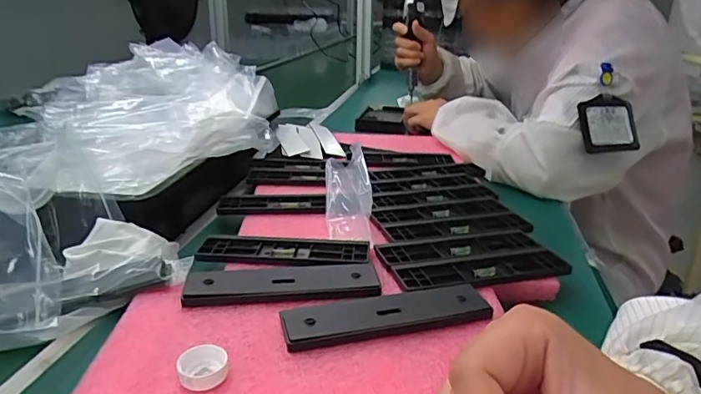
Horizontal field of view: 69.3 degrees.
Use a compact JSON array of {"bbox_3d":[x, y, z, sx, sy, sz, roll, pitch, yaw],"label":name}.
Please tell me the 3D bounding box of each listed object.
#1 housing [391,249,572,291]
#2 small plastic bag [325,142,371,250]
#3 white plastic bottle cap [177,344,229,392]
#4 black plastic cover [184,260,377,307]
[{"bbox_3d":[0.118,0.064,0.453,0.157,0.007,0.042,-5,22,-12],"label":"housing"},{"bbox_3d":[-0.004,-0.012,0.581,0.048,0.049,0.192,-1,22,-2],"label":"small plastic bag"},{"bbox_3d":[-0.095,0.110,0.327,0.030,0.014,0.030,0,22,0],"label":"white plastic bottle cap"},{"bbox_3d":[-0.057,0.071,0.423,0.157,0.009,0.045,-3,22,-7],"label":"black plastic cover"}]

